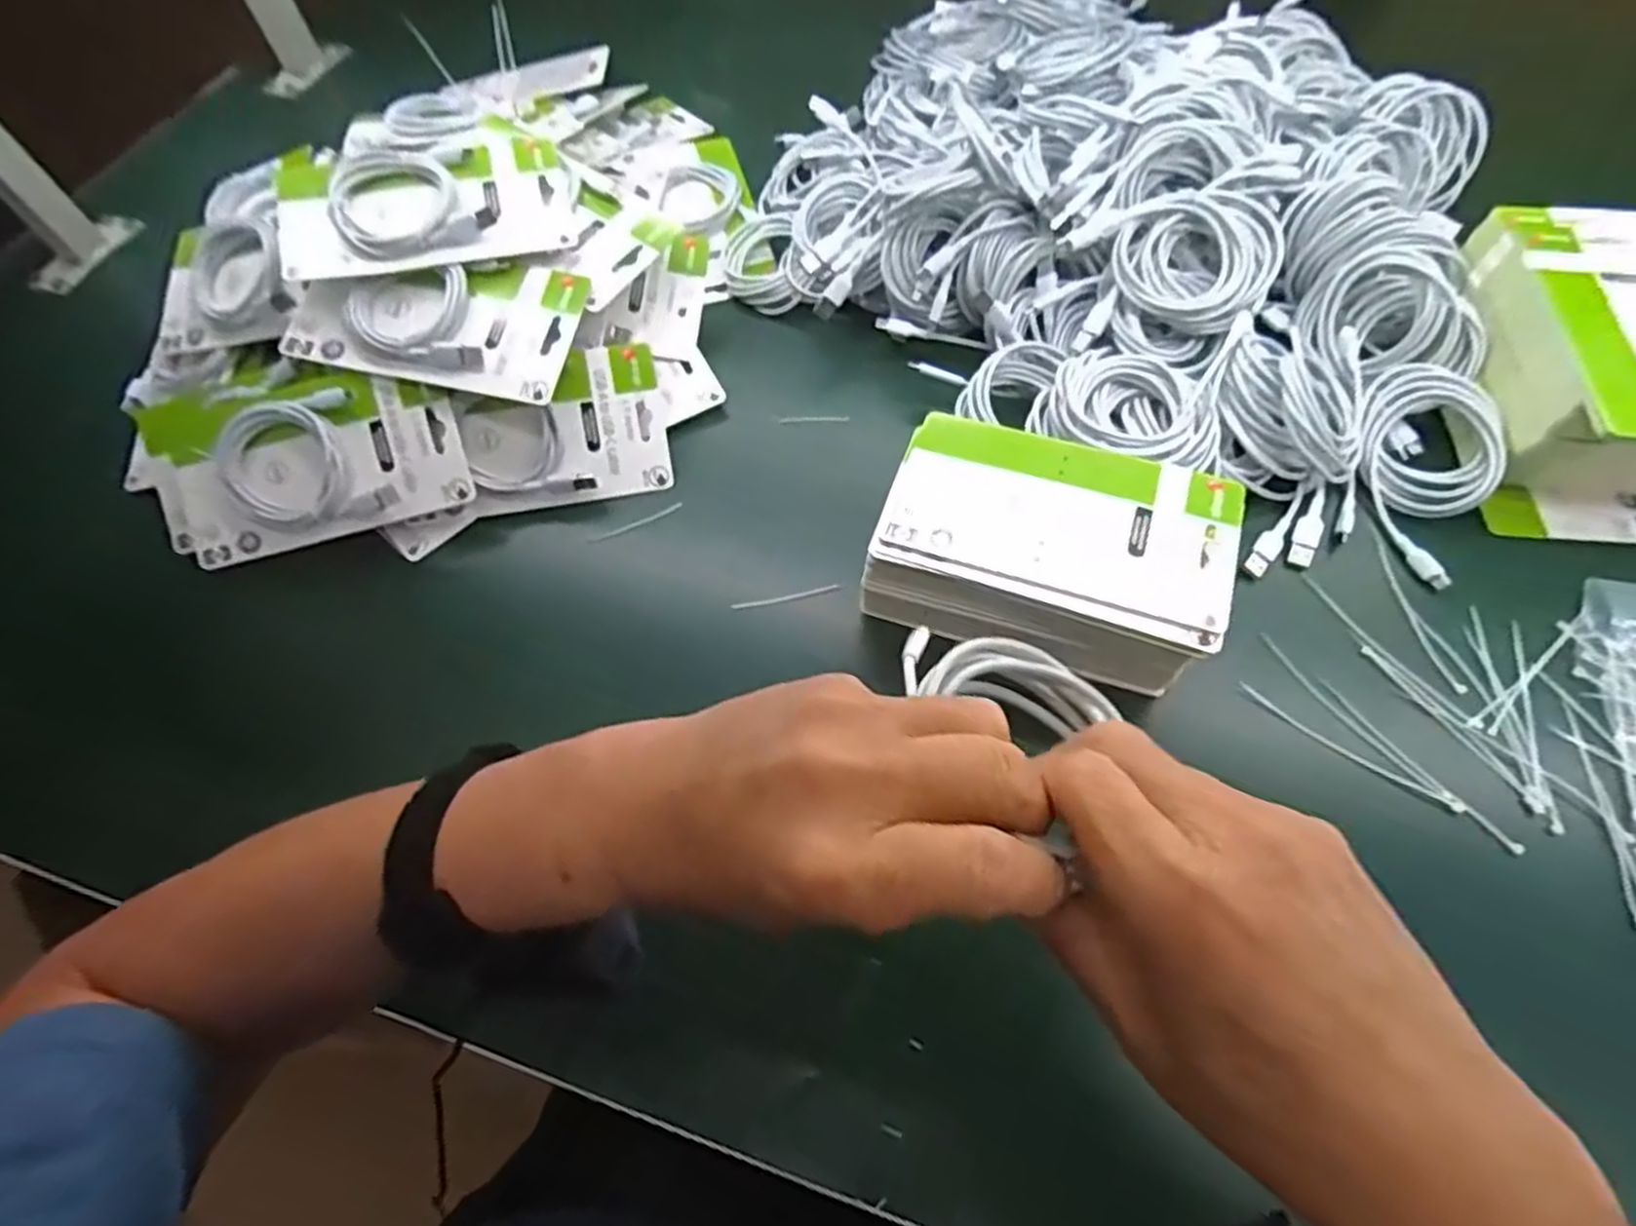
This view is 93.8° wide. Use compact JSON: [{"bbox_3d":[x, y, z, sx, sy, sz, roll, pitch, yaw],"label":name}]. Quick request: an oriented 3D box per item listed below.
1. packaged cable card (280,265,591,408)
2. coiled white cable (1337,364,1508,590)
[{"bbox_3d":[-0.251,-0.194,0.501,0.181,0.017,0.096,8,74,-2],"label":"packaged cable card"},{"bbox_3d":[0.377,-0.096,0.482,0.086,0.040,0.145,24,65,15],"label":"coiled white cable"}]

